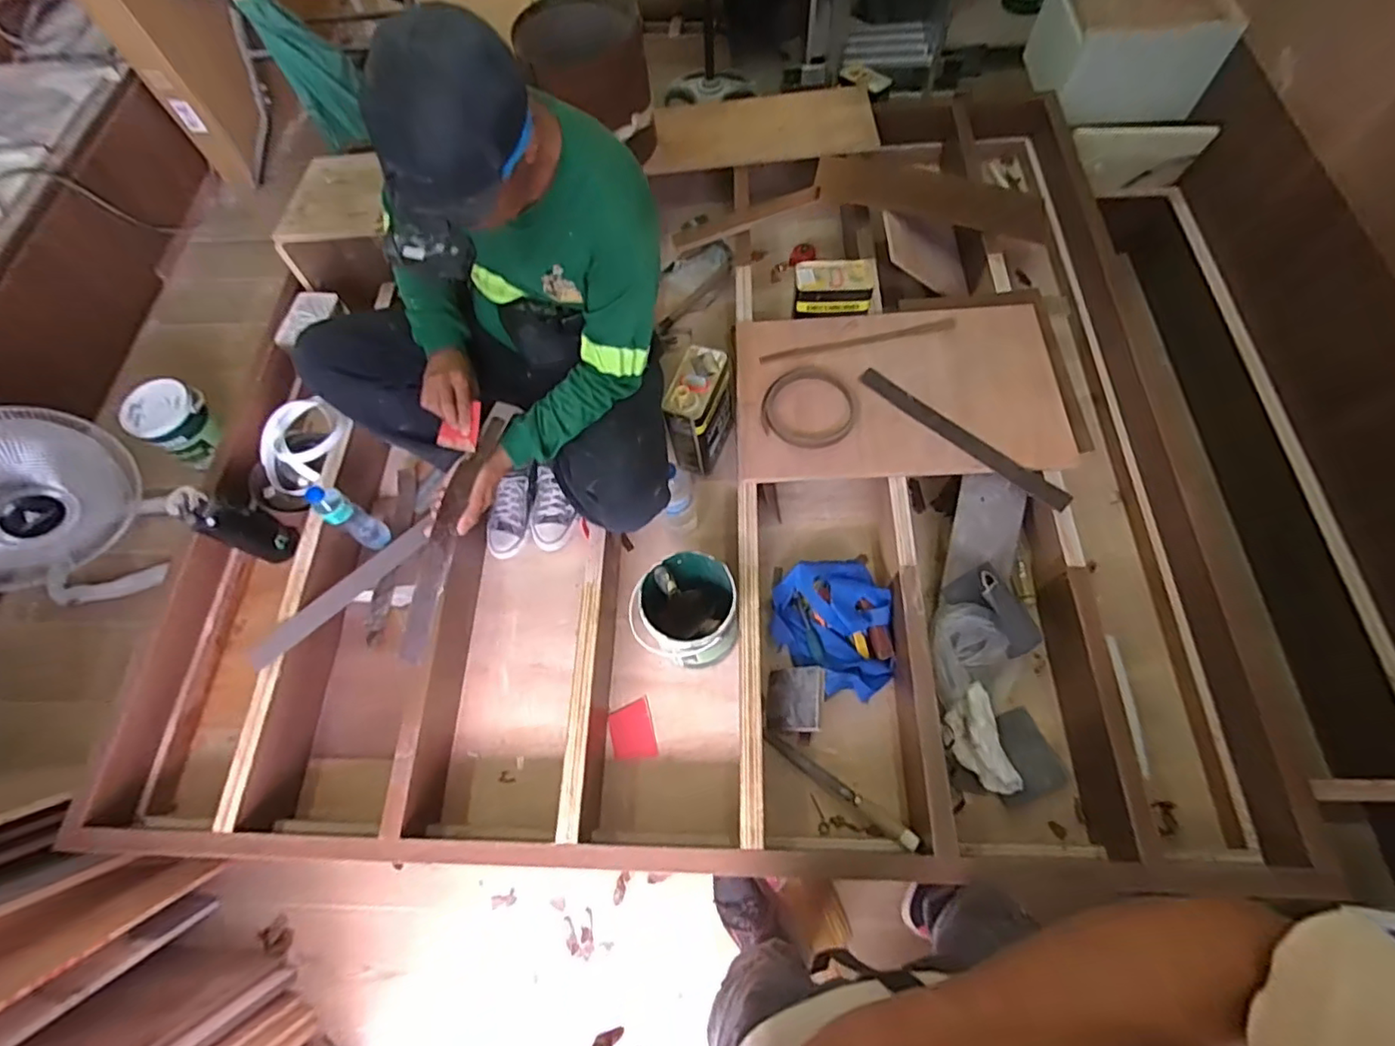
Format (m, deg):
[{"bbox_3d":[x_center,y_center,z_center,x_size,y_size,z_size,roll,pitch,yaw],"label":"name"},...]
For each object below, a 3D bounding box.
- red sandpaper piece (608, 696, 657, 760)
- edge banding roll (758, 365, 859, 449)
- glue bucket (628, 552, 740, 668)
[{"bbox_3d":[-0.127,0.406,1.174,0.083,0.009,0.107,-17,57,-1],"label":"red sandpaper piece"},{"bbox_3d":[0.230,-0.242,1.233,0.184,0.025,0.181,-1,66,3],"label":"edge banding roll"},{"bbox_3d":[-0.013,0.174,1.154,0.177,0.195,0.177,-1,66,3],"label":"glue bucket"}]

